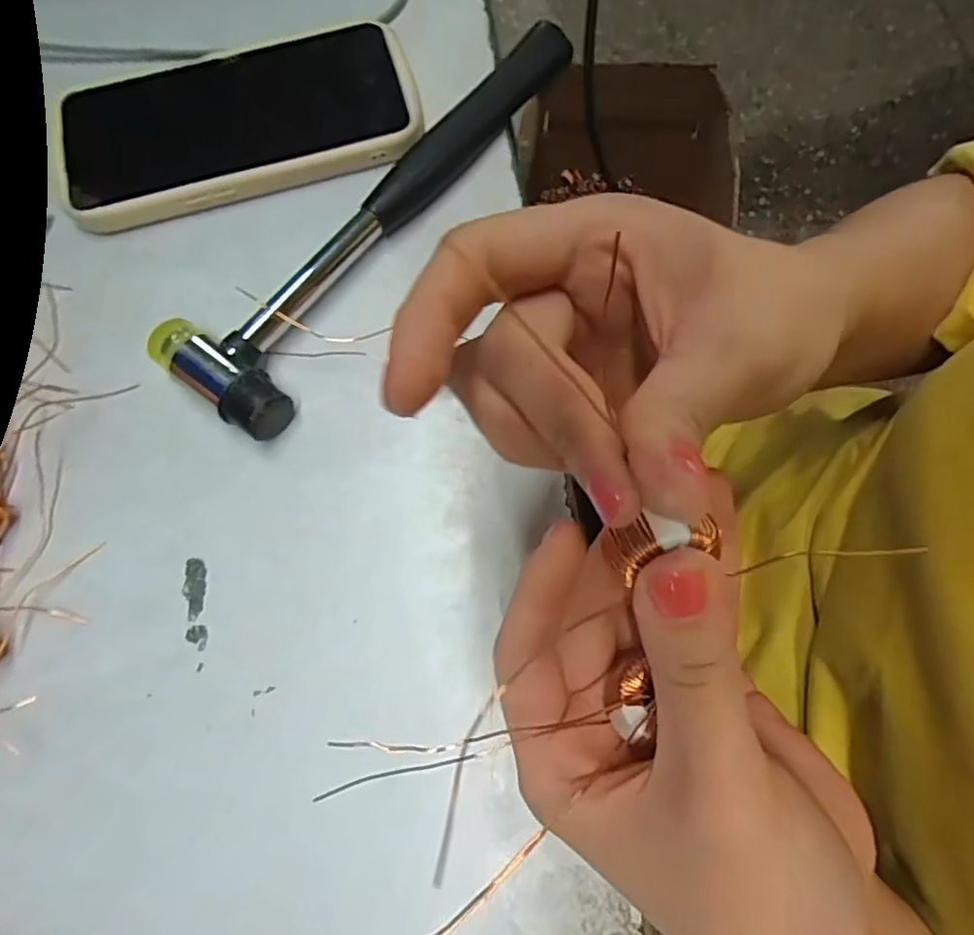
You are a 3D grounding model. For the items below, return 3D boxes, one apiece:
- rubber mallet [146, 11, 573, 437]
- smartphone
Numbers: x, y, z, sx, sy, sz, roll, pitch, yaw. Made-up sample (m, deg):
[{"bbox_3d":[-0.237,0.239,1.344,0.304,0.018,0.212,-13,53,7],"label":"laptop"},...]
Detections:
[{"bbox_3d":[-0.048,-0.120,0.257,0.063,0.021,0.232,31,77,10],"label":"rubber mallet"},{"bbox_3d":[-0.116,-0.161,0.275,0.162,0.012,0.088,-13,74,-2],"label":"smartphone"}]

